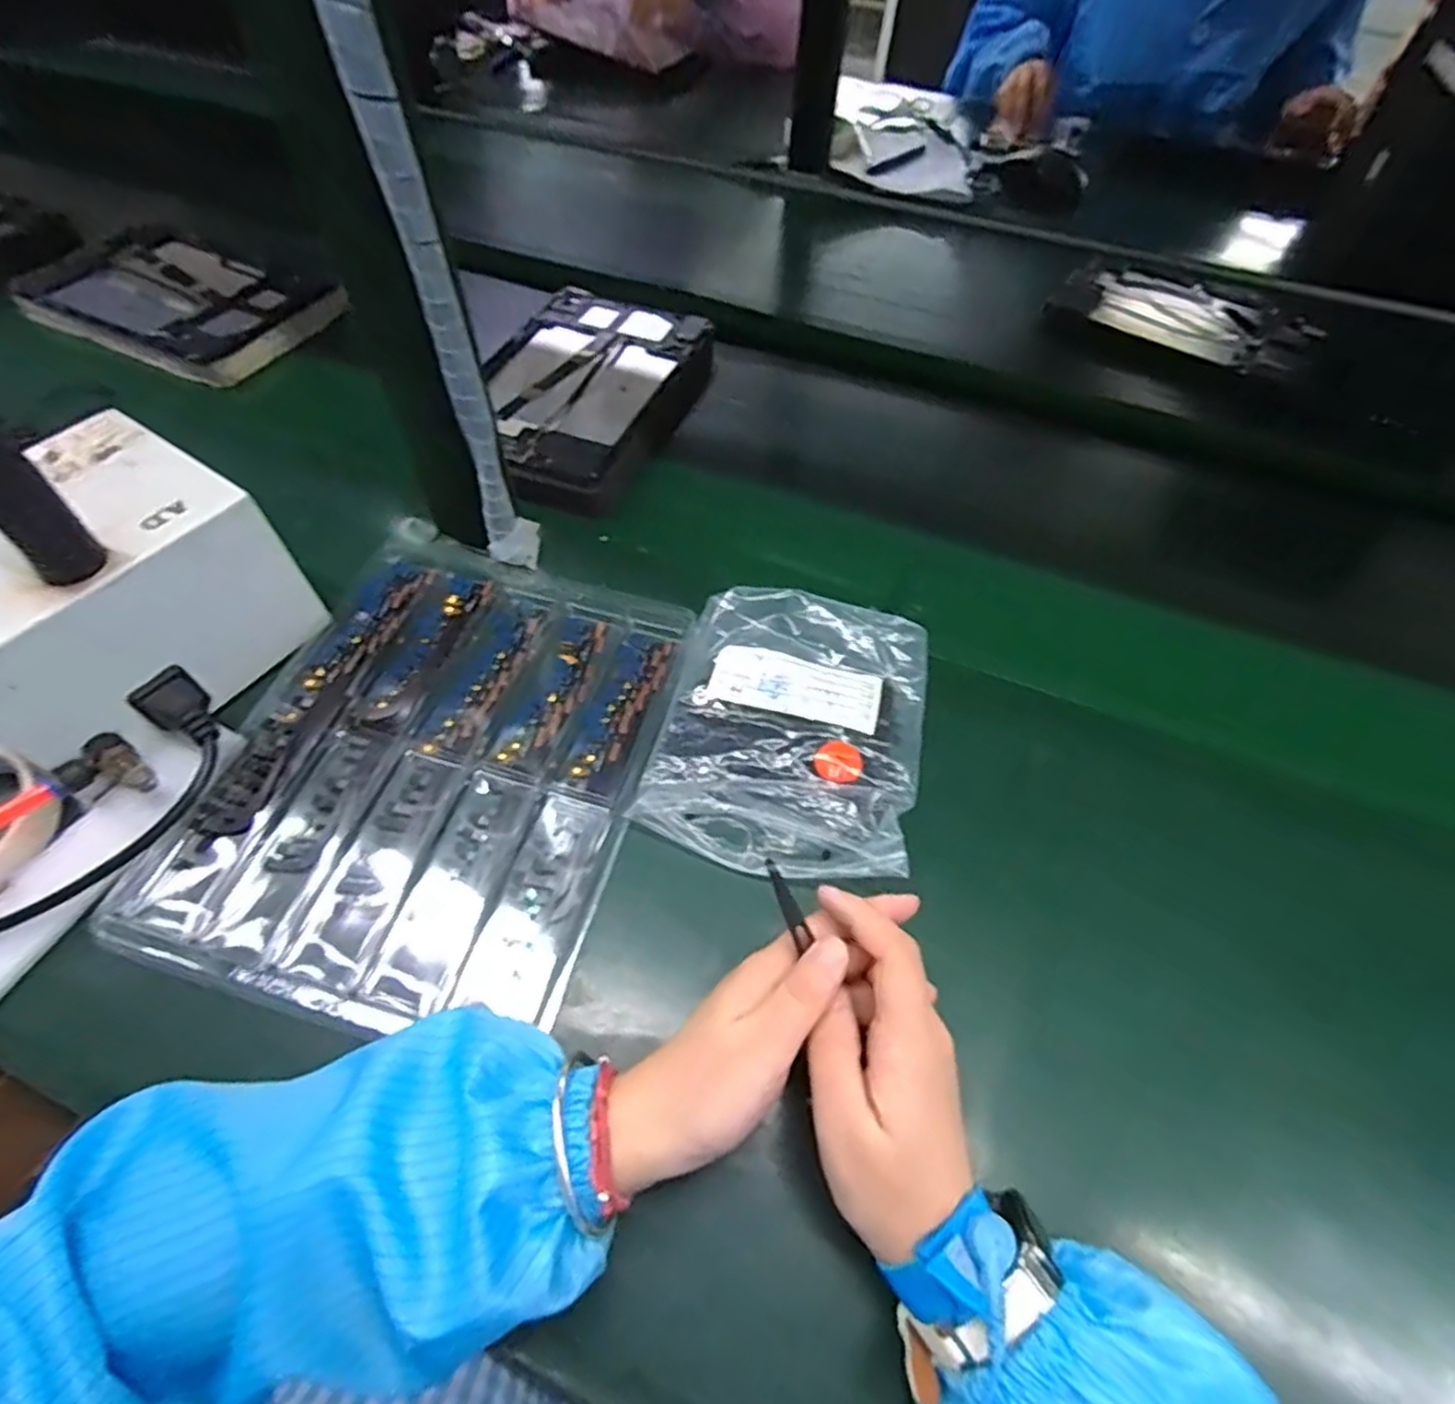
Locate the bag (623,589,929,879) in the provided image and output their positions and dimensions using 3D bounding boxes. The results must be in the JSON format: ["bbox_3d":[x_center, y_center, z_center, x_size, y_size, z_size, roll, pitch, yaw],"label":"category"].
[{"bbox_3d":[0.037,0.011,0.404,0.142,0.025,0.167,15,55,6],"label":"bag"}]

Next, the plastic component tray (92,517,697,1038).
[{"bbox_3d":[-0.155,0.026,0.398,0.217,0.017,0.276,15,55,7],"label":"plastic component tray"}]

